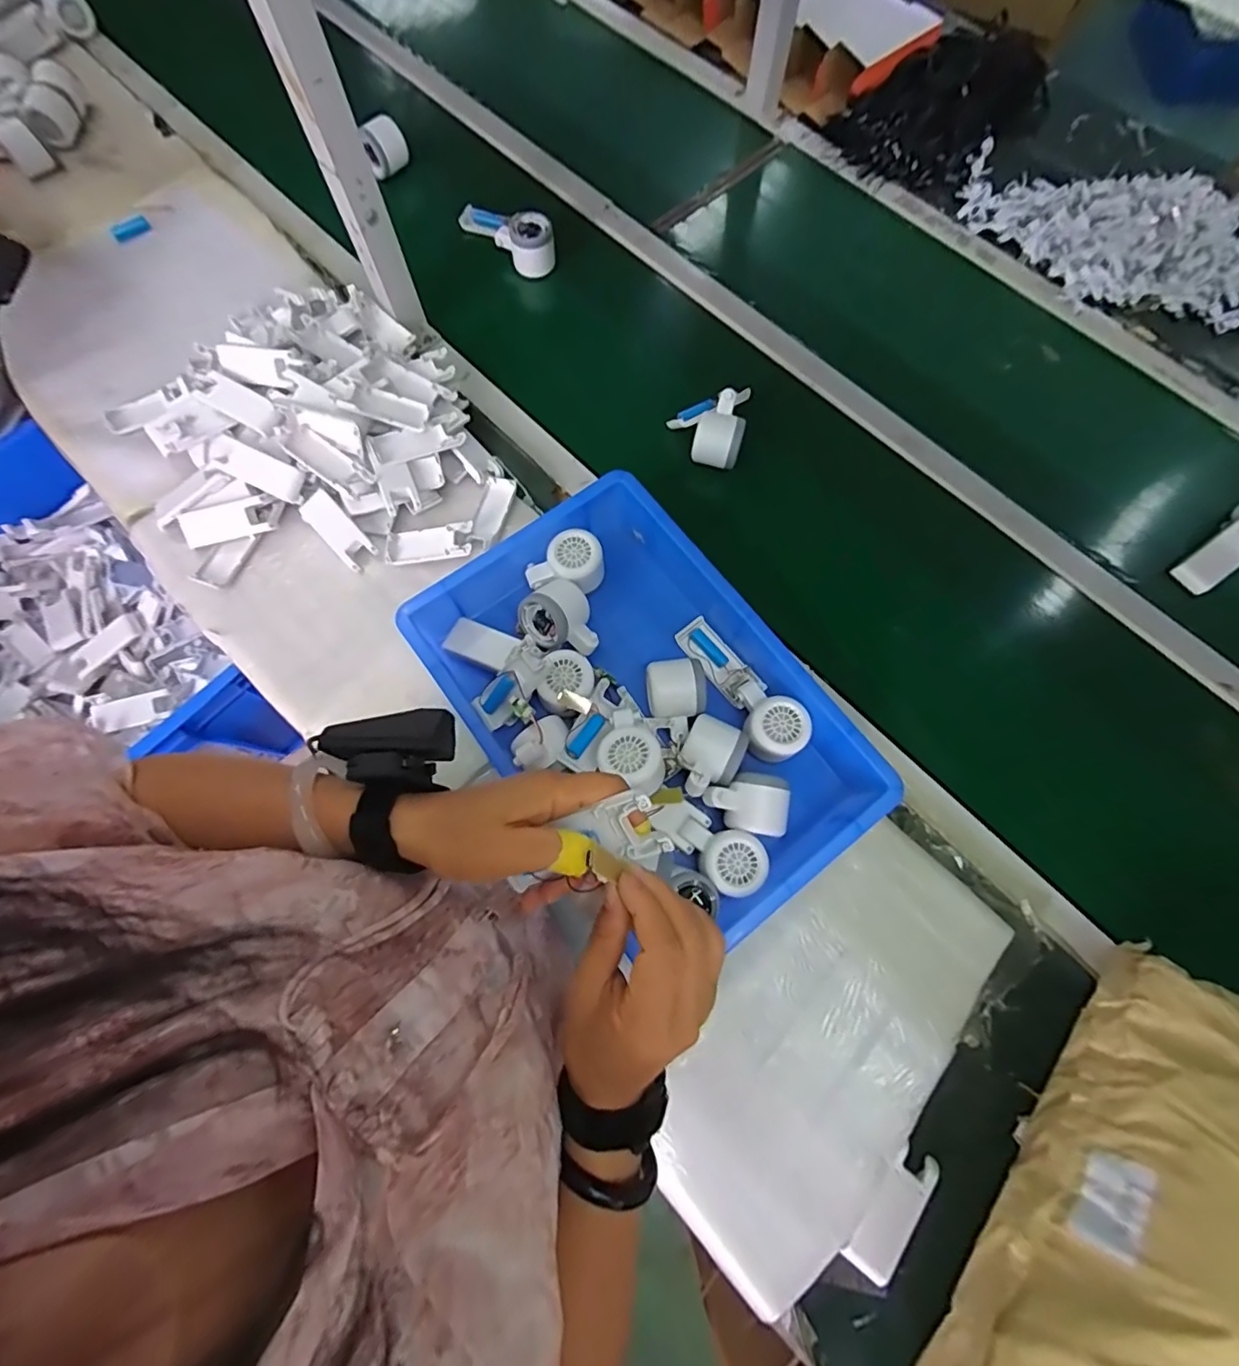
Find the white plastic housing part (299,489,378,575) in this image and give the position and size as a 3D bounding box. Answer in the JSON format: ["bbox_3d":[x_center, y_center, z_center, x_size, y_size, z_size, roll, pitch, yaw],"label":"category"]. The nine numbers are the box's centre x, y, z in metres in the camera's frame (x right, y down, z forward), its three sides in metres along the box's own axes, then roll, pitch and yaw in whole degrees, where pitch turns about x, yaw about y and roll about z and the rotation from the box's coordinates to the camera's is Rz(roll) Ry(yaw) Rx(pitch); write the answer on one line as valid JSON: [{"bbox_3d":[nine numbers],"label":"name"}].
[{"bbox_3d":[-0.323,-0.175,0.647,0.099,0.019,0.040,44,77,12],"label":"white plastic housing part"}]

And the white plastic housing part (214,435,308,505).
[{"bbox_3d":[-0.411,-0.243,0.638,0.103,0.015,0.036,23,74,6],"label":"white plastic housing part"}]

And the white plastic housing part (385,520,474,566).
[{"bbox_3d":[-0.220,-0.160,0.647,0.102,0.020,0.041,-5,73,-2],"label":"white plastic housing part"}]

